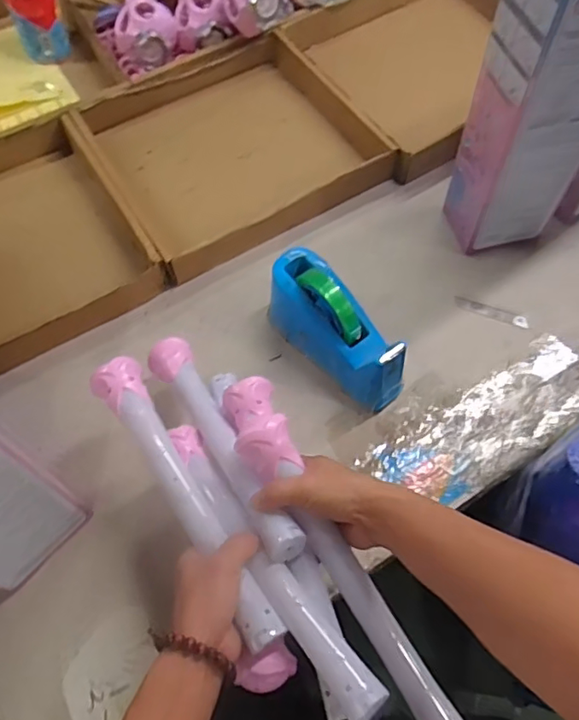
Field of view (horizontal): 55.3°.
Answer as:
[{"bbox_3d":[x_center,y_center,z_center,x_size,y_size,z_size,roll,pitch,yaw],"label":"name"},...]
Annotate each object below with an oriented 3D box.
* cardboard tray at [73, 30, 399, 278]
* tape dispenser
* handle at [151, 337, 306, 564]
[{"bbox_3d":[-0.088,-0.332,0.848,0.377,0.052,0.351,-32,67,-15],"label":"cardboard tray"},{"bbox_3d":[0.060,-0.040,0.665,0.080,0.114,0.201,-39,69,-17],"label":"tape dispenser"},{"bbox_3d":[-0.076,0.070,0.555,0.044,0.039,0.308,-28,43,-13],"label":"handle"}]

